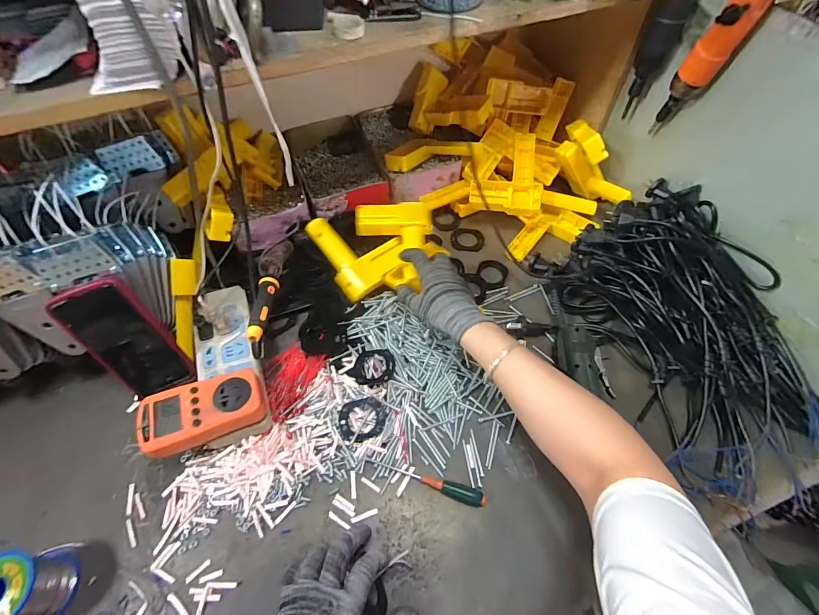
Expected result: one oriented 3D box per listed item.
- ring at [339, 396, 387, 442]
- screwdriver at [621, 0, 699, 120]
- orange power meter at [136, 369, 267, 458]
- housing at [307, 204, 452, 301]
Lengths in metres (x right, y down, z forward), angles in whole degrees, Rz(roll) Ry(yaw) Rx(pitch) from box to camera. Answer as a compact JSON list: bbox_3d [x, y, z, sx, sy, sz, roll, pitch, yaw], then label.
[{"bbox_3d":[-0.059,0.139,0.484,0.059,0.010,0.052,-9,57,-5],"label":"ring"},{"bbox_3d":[0.332,-0.368,0.507,0.043,0.221,0.049,-38,64,-21],"label":"screwdriver"},{"bbox_3d":[-0.237,0.117,0.444,0.126,0.032,0.071,-23,60,-14],"label":"orange power meter"},{"bbox_3d":[-0.048,-0.087,0.582,0.190,0.062,0.135,-8,57,-5],"label":"housing"}]

